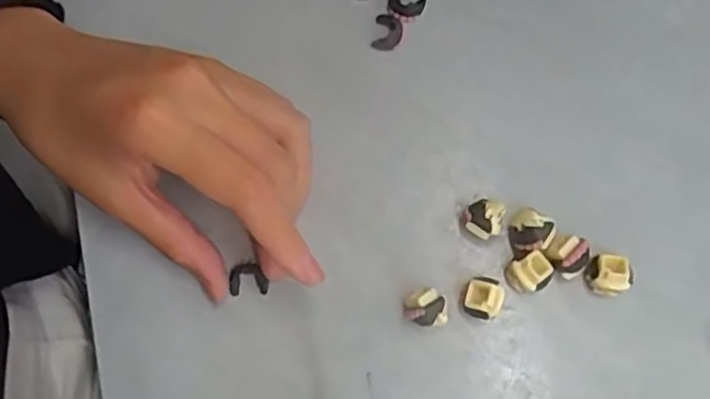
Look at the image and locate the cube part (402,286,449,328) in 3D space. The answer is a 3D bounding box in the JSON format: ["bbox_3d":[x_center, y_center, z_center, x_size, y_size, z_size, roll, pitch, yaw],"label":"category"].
[{"bbox_3d":[0.028,0.043,0.286,0.016,0.017,0.014,-12,75,-2],"label":"cube part"}]

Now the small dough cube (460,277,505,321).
[{"bbox_3d":[0.050,0.039,0.285,0.014,0.013,0.014,22,77,7],"label":"small dough cube"}]

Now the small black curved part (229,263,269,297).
[{"bbox_3d":[-0.043,0.032,0.295,0.015,0.005,0.013,-3,72,1],"label":"small black curved part"}]

